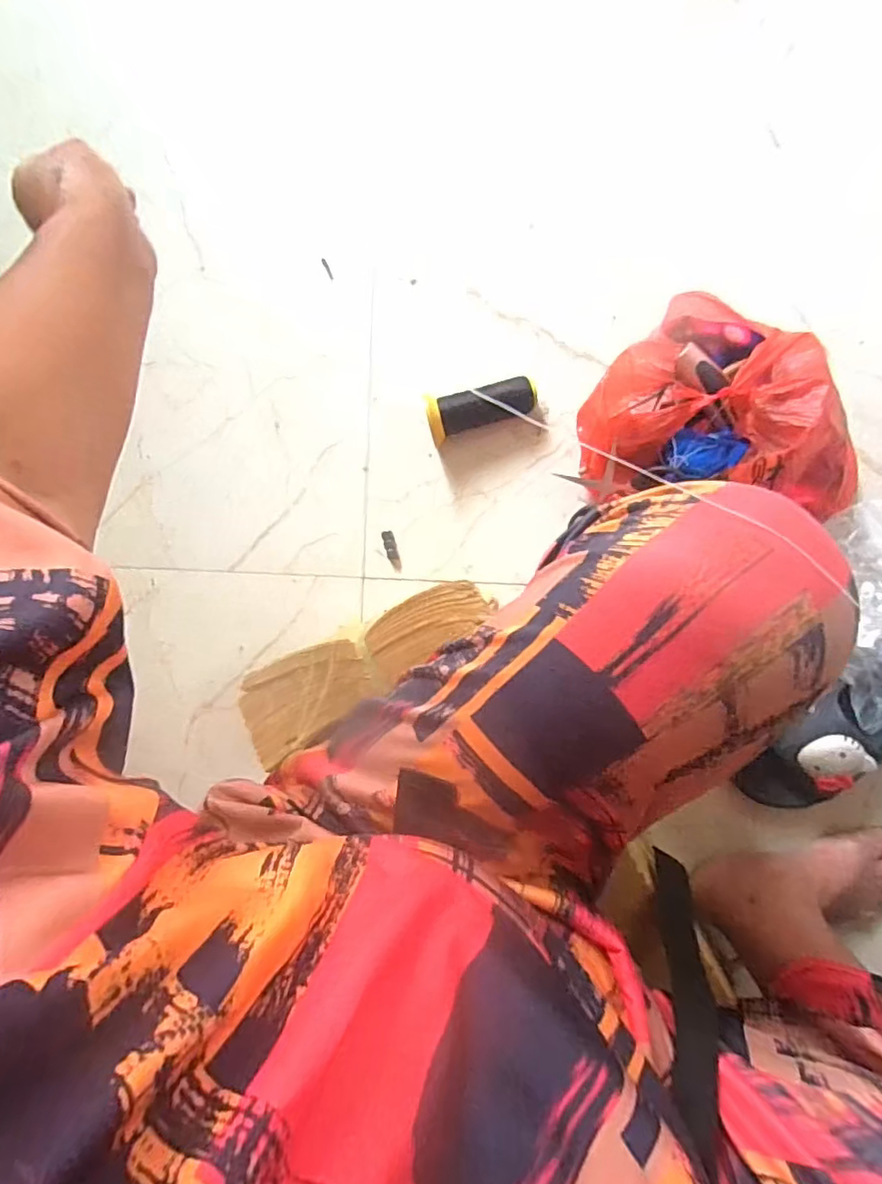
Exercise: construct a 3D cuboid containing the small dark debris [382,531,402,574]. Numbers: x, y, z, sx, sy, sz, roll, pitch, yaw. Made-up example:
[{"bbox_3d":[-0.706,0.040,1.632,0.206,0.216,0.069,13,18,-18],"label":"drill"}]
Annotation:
[{"bbox_3d":[-0.059,-0.048,0.714,0.014,0.005,0.052,-16,99,8],"label":"small dark debris"}]

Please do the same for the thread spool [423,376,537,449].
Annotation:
[{"bbox_3d":[0.045,-0.210,0.665,0.124,0.058,0.051,-20,88,9],"label":"thread spool"}]

